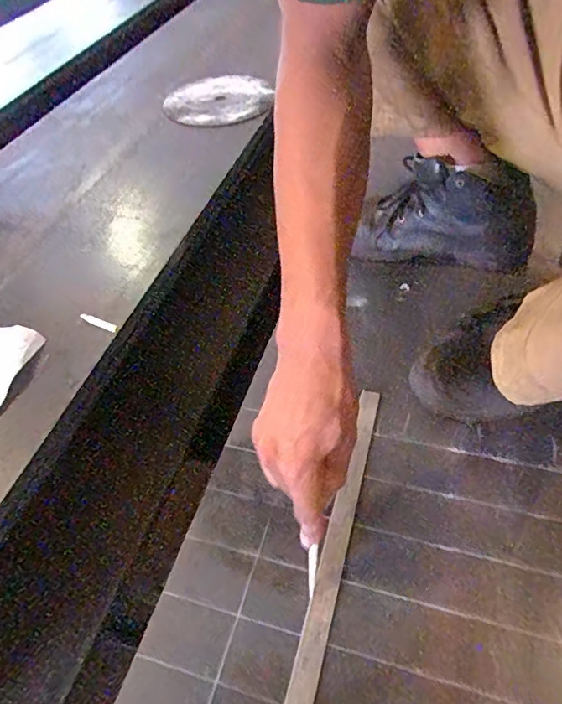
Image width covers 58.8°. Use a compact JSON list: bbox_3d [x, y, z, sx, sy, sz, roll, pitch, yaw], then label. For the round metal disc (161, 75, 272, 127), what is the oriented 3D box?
[{"bbox_3d":[-0.139,-0.570,1.123,0.244,0.014,0.238,-3,49,3],"label":"round metal disc"}]

